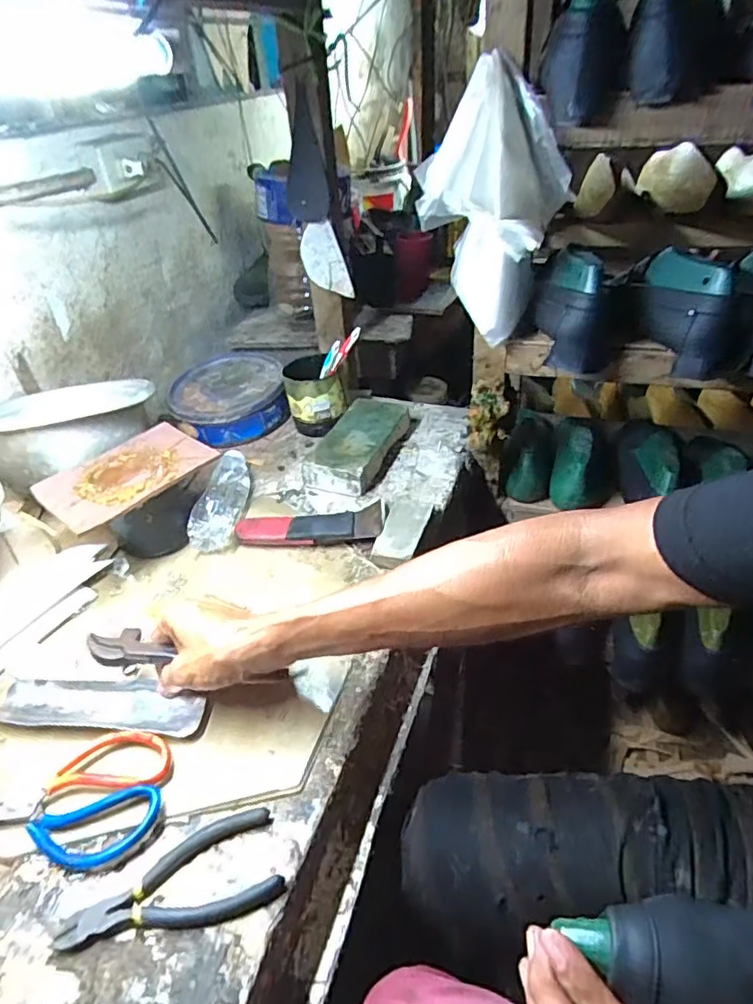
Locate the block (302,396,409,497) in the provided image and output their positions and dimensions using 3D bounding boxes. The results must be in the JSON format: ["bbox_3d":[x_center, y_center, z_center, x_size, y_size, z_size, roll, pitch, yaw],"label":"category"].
[{"bbox_3d":[-0.025,-0.080,0.823,0.102,0.045,0.184,9,39,17],"label":"block"}]

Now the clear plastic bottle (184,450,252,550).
[{"bbox_3d":[-0.199,-0.009,0.756,0.055,0.044,0.172,-2,37,2],"label":"clear plastic bottle"}]

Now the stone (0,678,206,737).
[{"bbox_3d":[-0.254,0.187,0.538,0.193,0.013,0.050,1,37,7],"label":"stone"}]

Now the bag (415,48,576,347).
[{"bbox_3d":[0.124,-0.316,0.634,0.098,0.253,0.116,-25,41,-25],"label":"bag"}]

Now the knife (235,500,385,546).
[{"bbox_3d":[-0.080,0.029,0.705,0.179,0.028,0.058,-2,37,4],"label":"knife"}]

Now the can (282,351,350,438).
[{"bbox_3d":[-0.092,-0.160,0.884,0.084,0.092,0.095,-10,37,-7],"label":"can"}]

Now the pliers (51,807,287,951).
[{"bbox_3d":[-0.146,0.274,0.418,0.148,0.010,0.065,-13,38,-11],"label":"pliers"}]

